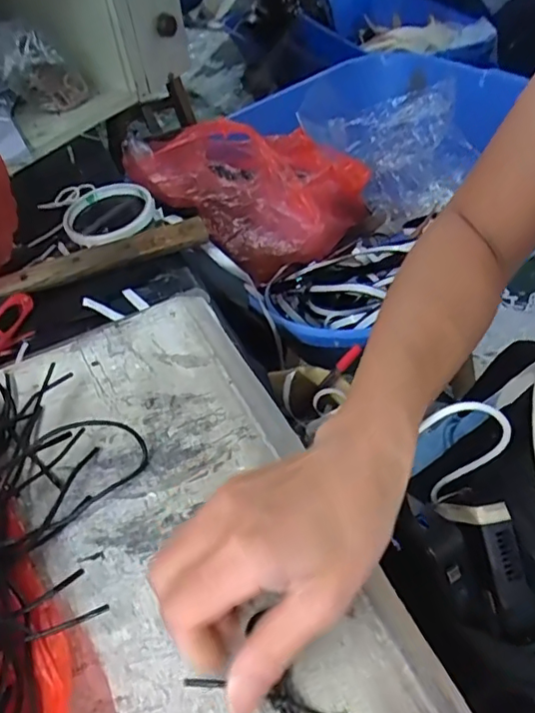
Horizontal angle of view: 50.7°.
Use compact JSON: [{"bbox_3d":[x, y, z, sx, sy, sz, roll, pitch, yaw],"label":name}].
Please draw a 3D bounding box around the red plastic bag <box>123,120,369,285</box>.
[{"bbox_3d":[-0.008,-0.239,0.746,0.238,0.138,0.250,25,55,26],"label":"red plastic bag"}]

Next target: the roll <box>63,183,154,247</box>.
[{"bbox_3d":[-0.151,-0.134,0.534,0.086,0.019,0.093,-3,48,4],"label":"roll"}]

